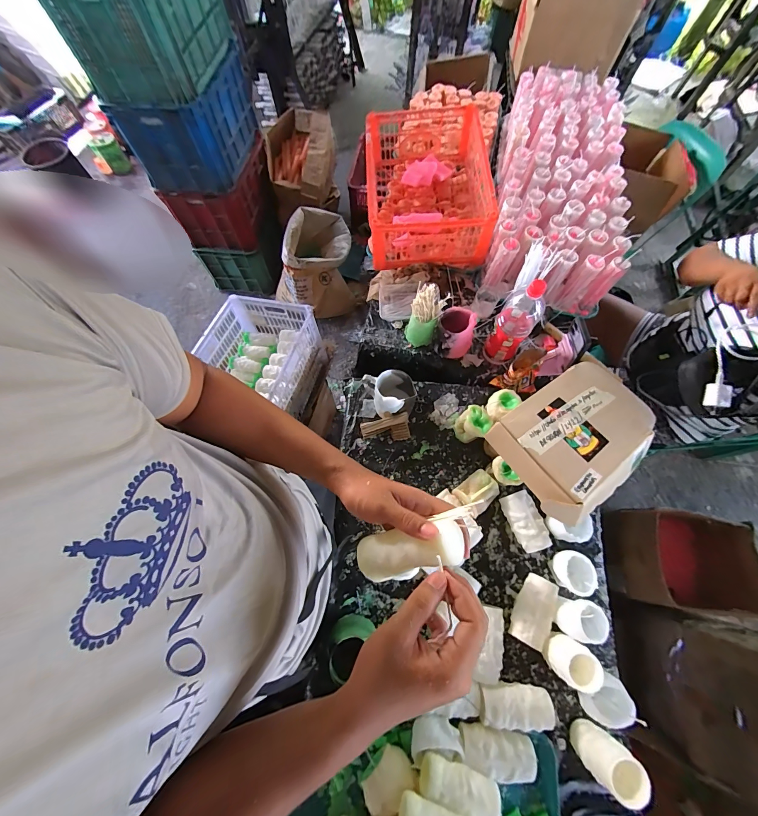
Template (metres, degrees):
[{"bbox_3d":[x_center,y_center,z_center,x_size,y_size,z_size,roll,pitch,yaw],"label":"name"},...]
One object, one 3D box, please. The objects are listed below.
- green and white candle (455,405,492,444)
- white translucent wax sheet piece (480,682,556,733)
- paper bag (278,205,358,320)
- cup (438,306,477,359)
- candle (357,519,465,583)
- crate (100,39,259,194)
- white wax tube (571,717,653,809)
[{"bbox_3d":[0.213,0.043,0.754,0.071,0.077,0.067,41,73,15],"label":"green and white candle"},{"bbox_3d":[0.239,0.524,0.574,0.127,0.047,0.064,5,68,2],"label":"white translucent wax sheet piece"},{"bbox_3d":[-0.301,-0.662,1.543,0.355,0.404,0.317,-10,68,-4],"label":"paper bag"},{"bbox_3d":[0.191,-0.188,0.818,0.088,0.102,0.082,0,68,0],"label":"cup"},{"bbox_3d":[0.029,0.154,0.352,0.118,0.042,0.047,-22,66,24],"label":"candle"},{"bbox_3d":[-0.707,-1.094,1.243,0.335,0.279,0.441,4,68,2],"label":"crate"},{"bbox_3d":[0.364,0.566,0.530,0.058,0.113,0.065,37,72,14],"label":"white wax tube"}]

